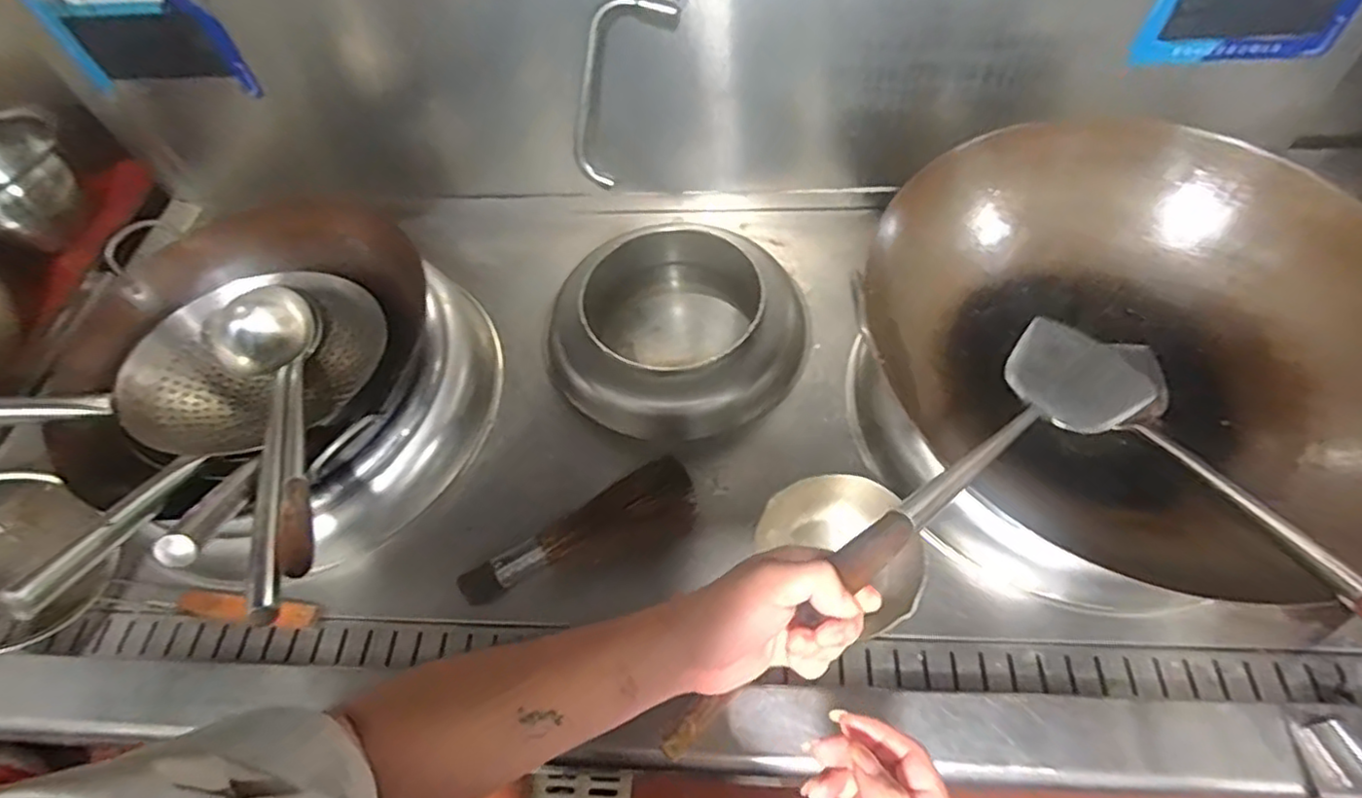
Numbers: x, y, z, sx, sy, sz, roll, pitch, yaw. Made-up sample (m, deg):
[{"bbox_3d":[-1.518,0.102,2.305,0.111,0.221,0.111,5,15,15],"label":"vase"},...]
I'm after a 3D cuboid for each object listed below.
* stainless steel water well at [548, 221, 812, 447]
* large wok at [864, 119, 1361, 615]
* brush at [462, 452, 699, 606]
[{"bbox_3d":[-0.004,-0.089,0.973,0.366,0.120,0.328,-2,56,4],"label":"stainless steel water well"},{"bbox_3d":[0.533,-0.074,0.774,0.484,0.205,0.558,-40,62,-21],"label":"large wok"},{"bbox_3d":[-0.125,0.166,0.812,0.289,0.095,0.076,-18,56,-8],"label":"brush"}]

